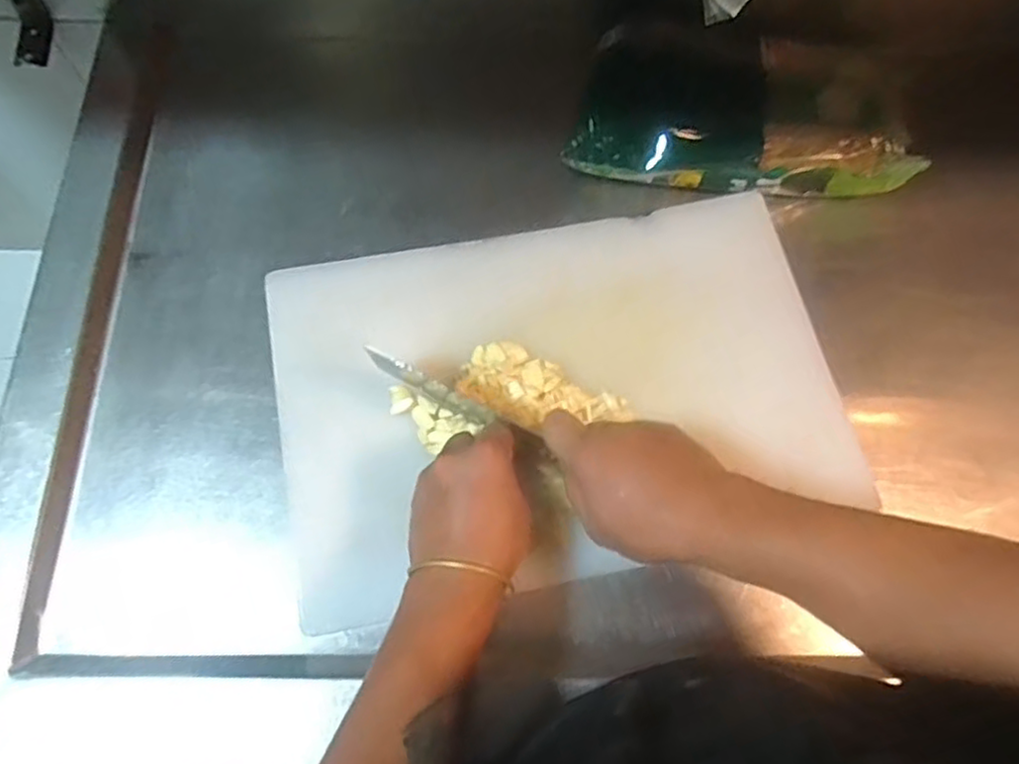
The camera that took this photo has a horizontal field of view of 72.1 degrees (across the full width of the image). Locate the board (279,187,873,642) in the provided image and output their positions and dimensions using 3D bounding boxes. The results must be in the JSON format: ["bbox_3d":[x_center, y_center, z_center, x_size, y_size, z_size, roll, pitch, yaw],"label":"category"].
[{"bbox_3d":[0.041,0.005,0.579,0.456,0.026,0.293,-11,71,-6],"label":"board"}]

